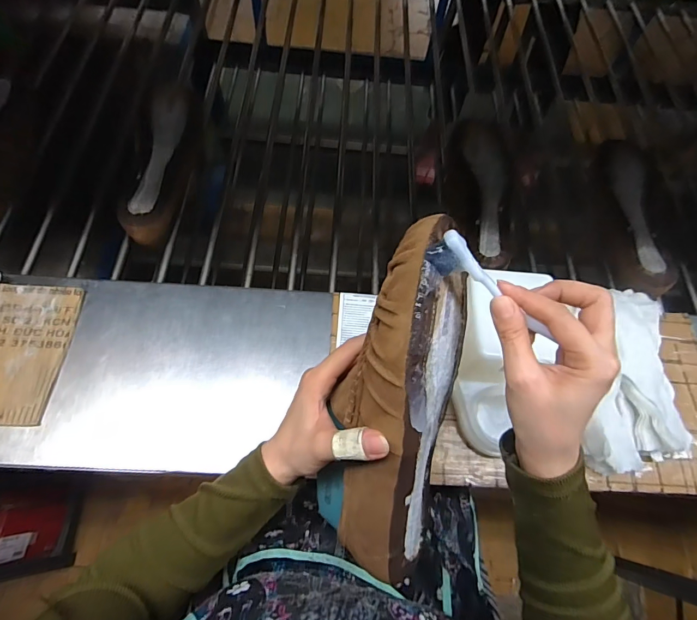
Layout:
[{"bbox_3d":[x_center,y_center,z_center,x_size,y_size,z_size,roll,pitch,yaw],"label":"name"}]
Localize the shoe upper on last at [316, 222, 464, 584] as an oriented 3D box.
[{"bbox_3d":[0.034,0.077,0.291,0.087,0.274,0.075,10,17,2],"label":"shoe upper on last"}]

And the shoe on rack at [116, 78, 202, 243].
[{"bbox_3d":[-0.292,-0.234,0.627,0.080,0.082,0.279,2,64,-1],"label":"shoe on rack"}]

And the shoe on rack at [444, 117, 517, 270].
[{"bbox_3d":[0.211,-0.185,0.627,0.098,0.075,0.278,2,65,0],"label":"shoe on rack"}]

